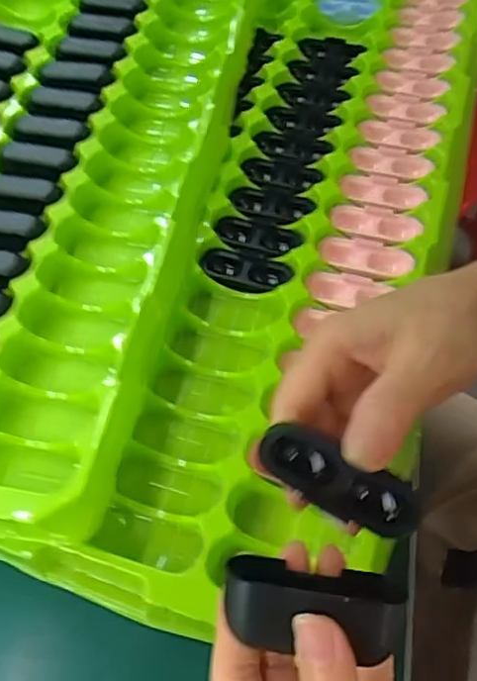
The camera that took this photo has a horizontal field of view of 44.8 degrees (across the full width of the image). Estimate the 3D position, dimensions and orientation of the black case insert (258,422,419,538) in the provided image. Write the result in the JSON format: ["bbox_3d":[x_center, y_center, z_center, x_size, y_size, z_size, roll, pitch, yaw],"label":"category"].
[{"bbox_3d":[0.038,0.053,0.219,0.060,0.010,0.021,27,65,3],"label":"black case insert"}]

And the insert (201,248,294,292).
[{"bbox_3d":[0.005,-0.048,0.404,0.063,0.011,0.026,15,62,12],"label":"insert"}]

